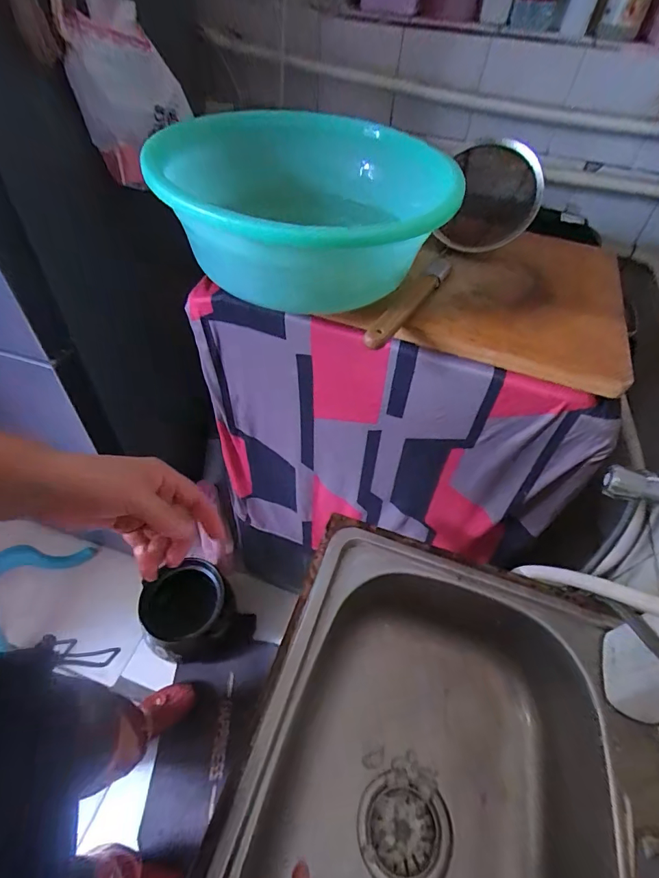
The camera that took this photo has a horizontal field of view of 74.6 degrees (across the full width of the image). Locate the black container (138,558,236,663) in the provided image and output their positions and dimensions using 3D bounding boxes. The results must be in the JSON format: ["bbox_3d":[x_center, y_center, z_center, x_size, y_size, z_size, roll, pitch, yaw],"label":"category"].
[{"bbox_3d":[-0.336,0.413,1.043,0.196,0.141,0.192,-5,51,-10],"label":"black container"}]

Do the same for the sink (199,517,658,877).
[{"bbox_3d":[0.097,0.389,0.443,0.386,0.164,0.526,18,51,10],"label":"sink"}]

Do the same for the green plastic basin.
[{"bbox_3d":[-0.034,-0.261,0.495,0.292,0.121,0.309,3,50,-3],"label":"green plastic basin"}]

